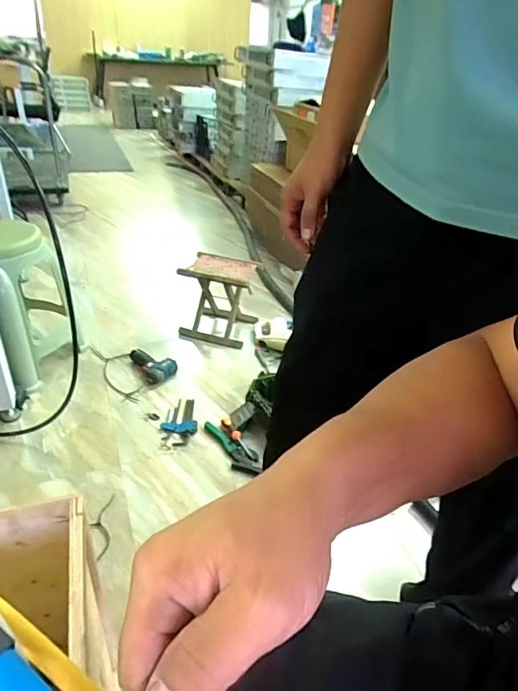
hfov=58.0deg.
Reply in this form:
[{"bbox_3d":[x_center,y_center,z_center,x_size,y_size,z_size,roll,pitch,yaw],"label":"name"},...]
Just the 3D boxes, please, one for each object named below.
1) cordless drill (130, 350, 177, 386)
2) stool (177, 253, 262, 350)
[{"bbox_3d":[-0.379,0.059,1.676,0.117,0.057,0.221,-15,36,-26],"label":"cordless drill"},{"bbox_3d":[-0.163,-0.177,1.854,0.272,0.290,0.232,11,33,12],"label":"stool"}]

